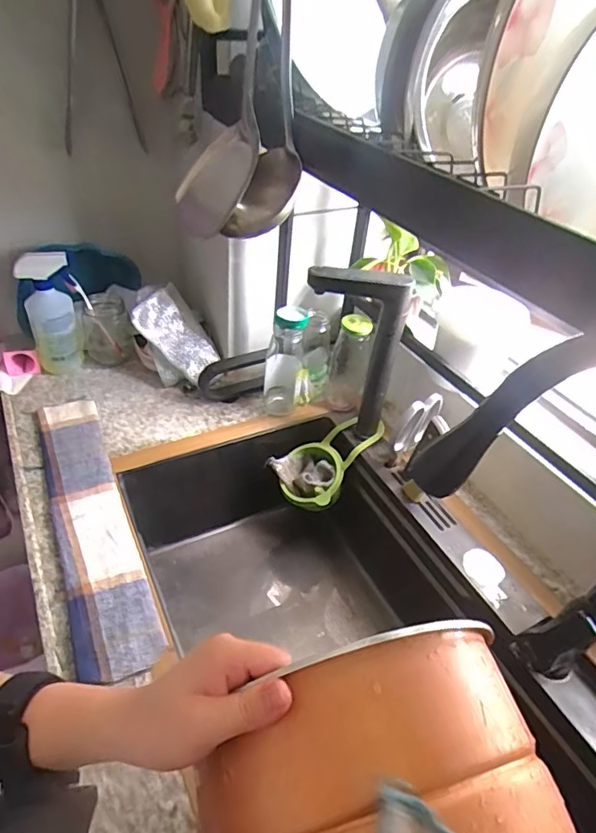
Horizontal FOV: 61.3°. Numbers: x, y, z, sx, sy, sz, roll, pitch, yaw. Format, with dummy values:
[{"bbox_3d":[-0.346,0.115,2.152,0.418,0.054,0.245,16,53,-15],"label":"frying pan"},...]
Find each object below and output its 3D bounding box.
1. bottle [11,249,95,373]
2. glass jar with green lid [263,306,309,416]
[{"bbox_3d":[-0.393,-0.165,0.830,0.097,0.200,0.056,-13,44,-23],"label":"bottle"},{"bbox_3d":[-0.022,-0.091,0.823,0.060,0.184,0.066,1,40,-8],"label":"glass jar with green lid"}]

